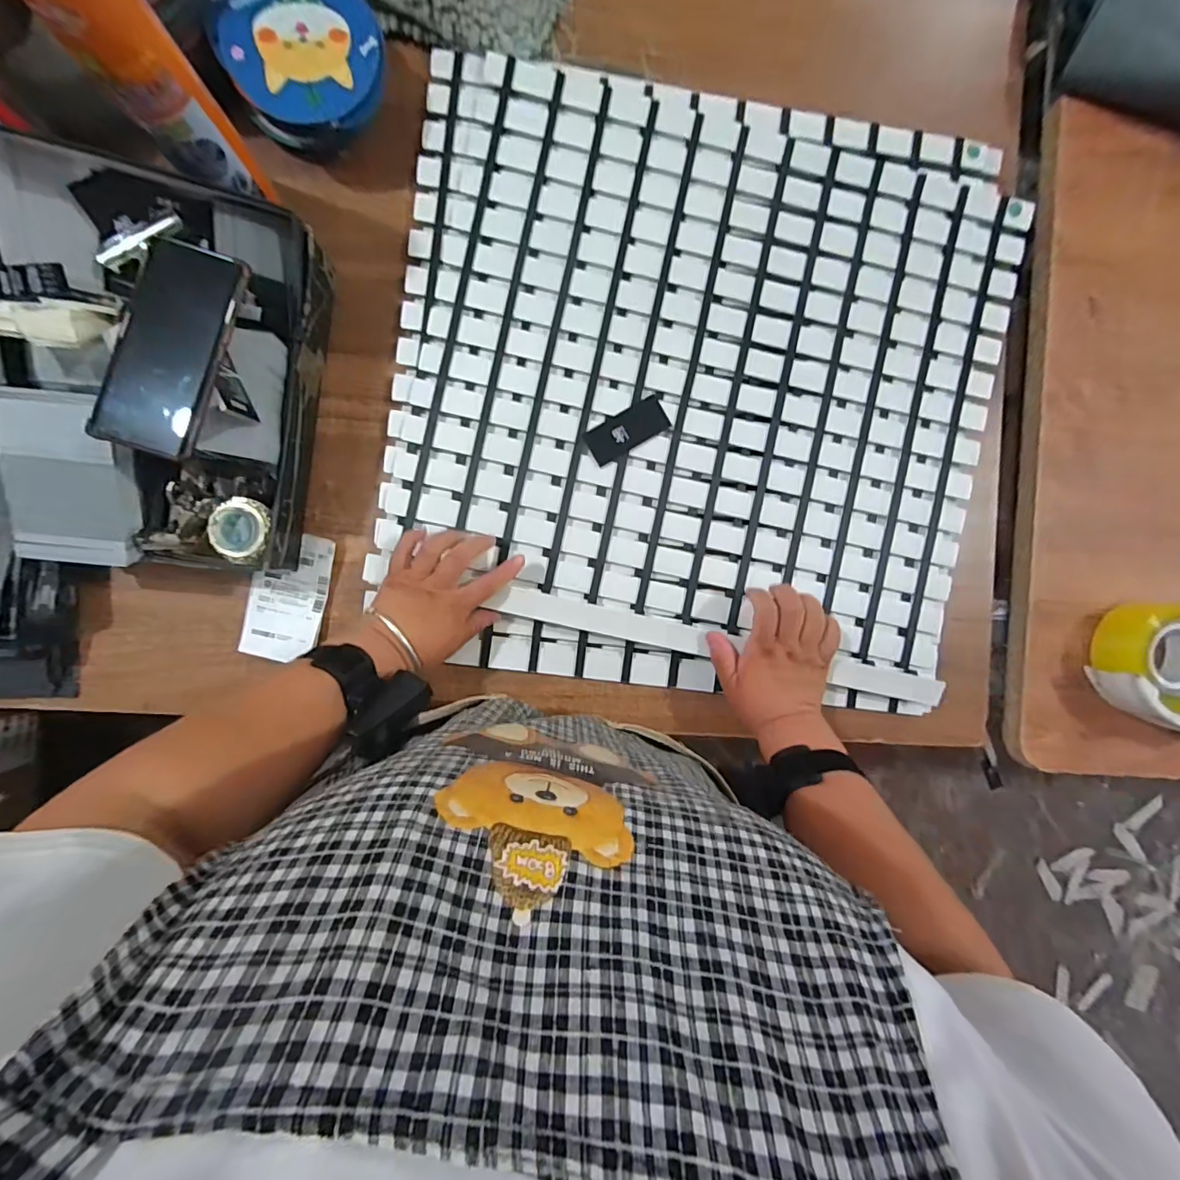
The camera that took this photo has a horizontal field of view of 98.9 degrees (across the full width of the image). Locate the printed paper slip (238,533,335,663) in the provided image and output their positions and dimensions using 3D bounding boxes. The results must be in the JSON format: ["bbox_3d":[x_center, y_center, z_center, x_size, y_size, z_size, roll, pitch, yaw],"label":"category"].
[{"bbox_3d":[-0.318,0.007,0.528,0.081,0.013,0.130,10,89,-4],"label":"printed paper slip"}]

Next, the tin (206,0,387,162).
[{"bbox_3d":[-0.275,-0.518,0.493,0.143,0.070,0.149,0,89,-4],"label":"tin"}]

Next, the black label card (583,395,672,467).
[{"bbox_3d":[0.040,-0.170,0.537,0.088,0.004,0.039,-31,92,-4],"label":"black label card"}]

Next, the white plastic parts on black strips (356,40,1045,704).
[{"bbox_3d":[0.117,-0.210,0.542,0.636,0.023,0.619,7,89,-4],"label":"white plastic parts on black strips"}]

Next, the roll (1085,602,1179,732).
[{"bbox_3d":[0.640,0.085,0.554,0.137,0.068,0.139,15,88,-4],"label":"roll"}]

